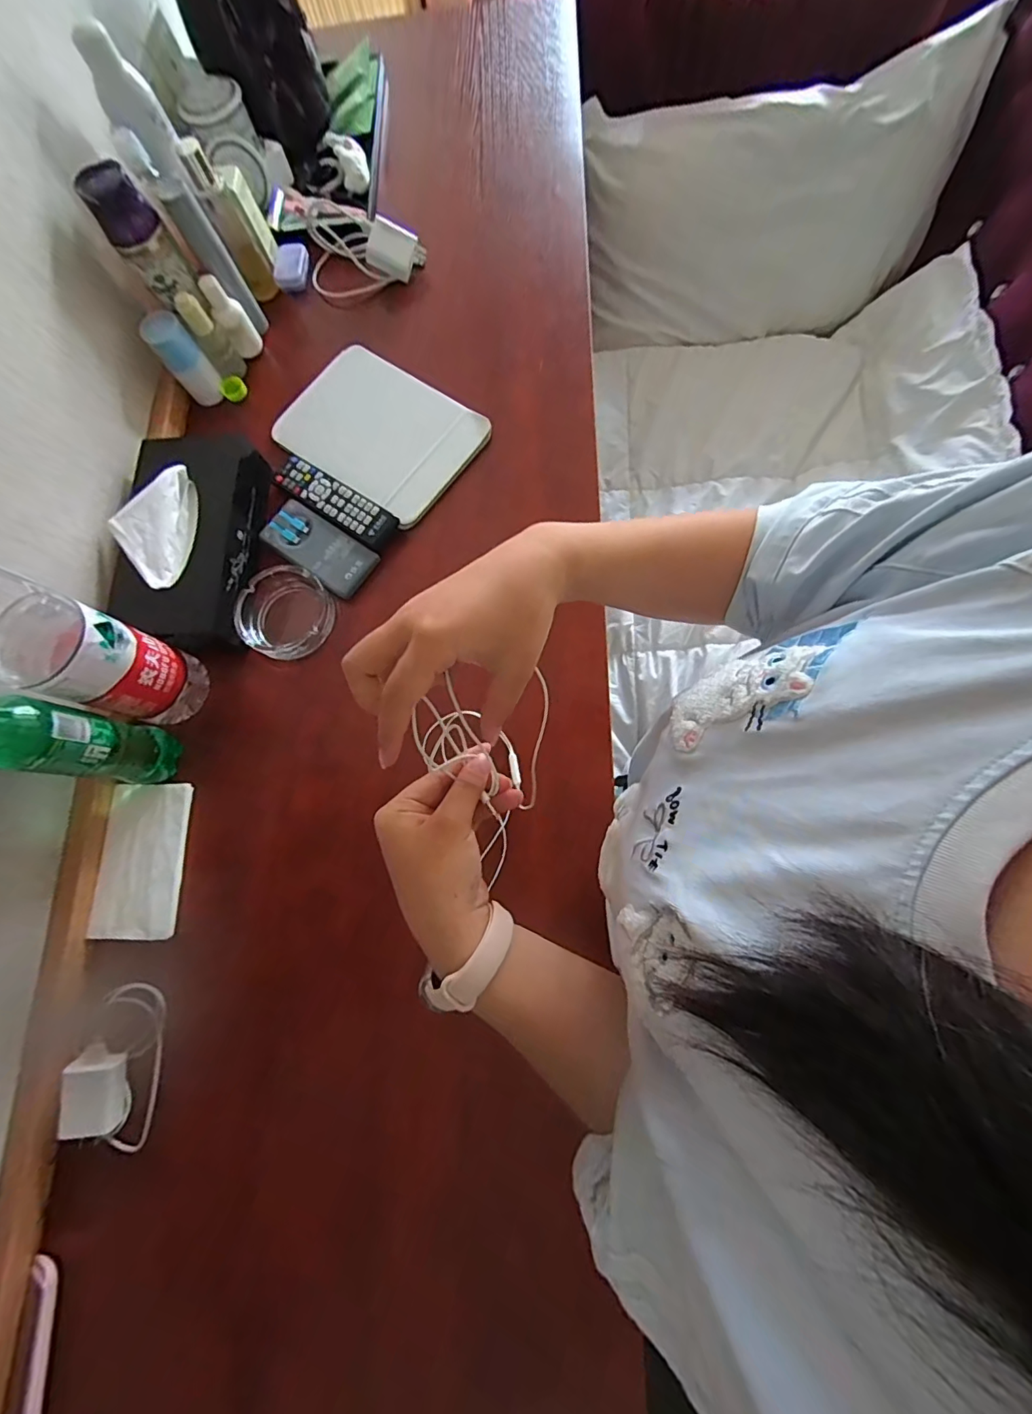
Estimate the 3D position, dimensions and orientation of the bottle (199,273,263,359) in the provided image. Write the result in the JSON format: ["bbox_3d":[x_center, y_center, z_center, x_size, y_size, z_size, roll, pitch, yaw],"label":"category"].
[{"bbox_3d":[-0.370,-0.507,0.656,0.039,0.100,0.030,-33,75,-2],"label":"bottle"}]

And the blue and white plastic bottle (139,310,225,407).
[{"bbox_3d":[-0.424,-0.443,0.637,0.048,0.096,0.043,-37,78,-5],"label":"blue and white plastic bottle"}]

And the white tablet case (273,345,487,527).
[{"bbox_3d":[-0.174,-0.355,0.642,0.244,0.019,0.167,36,87,10],"label":"white tablet case"}]

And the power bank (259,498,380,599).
[{"bbox_3d":[-0.240,-0.194,0.595,0.146,0.015,0.063,34,80,7],"label":"power bank"}]

